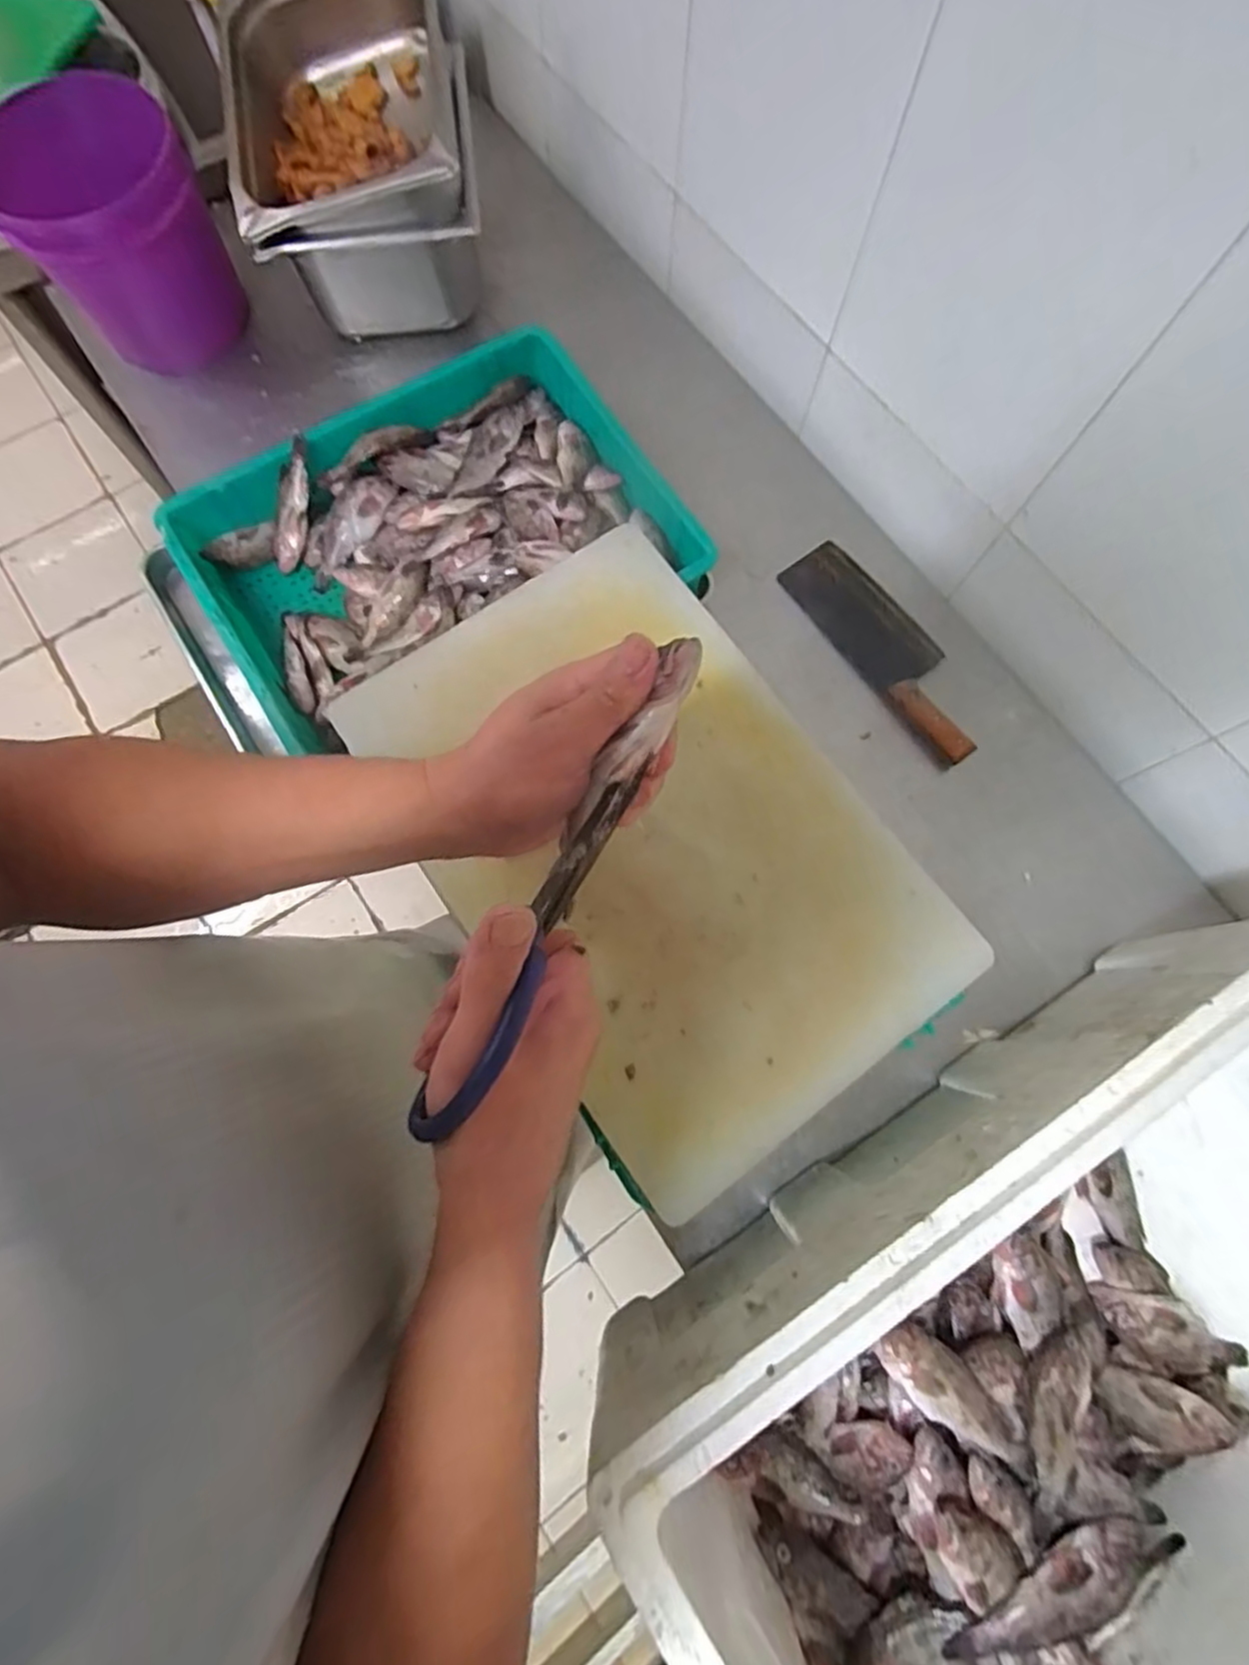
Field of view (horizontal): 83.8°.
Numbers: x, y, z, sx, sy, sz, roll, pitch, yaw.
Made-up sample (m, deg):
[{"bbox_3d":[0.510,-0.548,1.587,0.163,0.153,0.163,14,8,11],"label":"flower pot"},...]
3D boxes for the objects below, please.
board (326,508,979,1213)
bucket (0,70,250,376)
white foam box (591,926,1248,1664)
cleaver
[{"bbox_3d":[0.023,-0.001,0.669,0.376,0.028,0.578,-35,79,-10],"label":"board"},{"bbox_3d":[-0.609,-0.714,0.855,0.200,0.233,0.236,-38,79,-10],"label":"bucket"},{"bbox_3d":[0.351,0.405,0.547,0.668,0.246,0.369,-31,78,-9],"label":"white foam box"},{"bbox_3d":[0.322,-0.226,0.841,0.097,0.027,0.309,-35,79,-10],"label":"cleaver"}]

